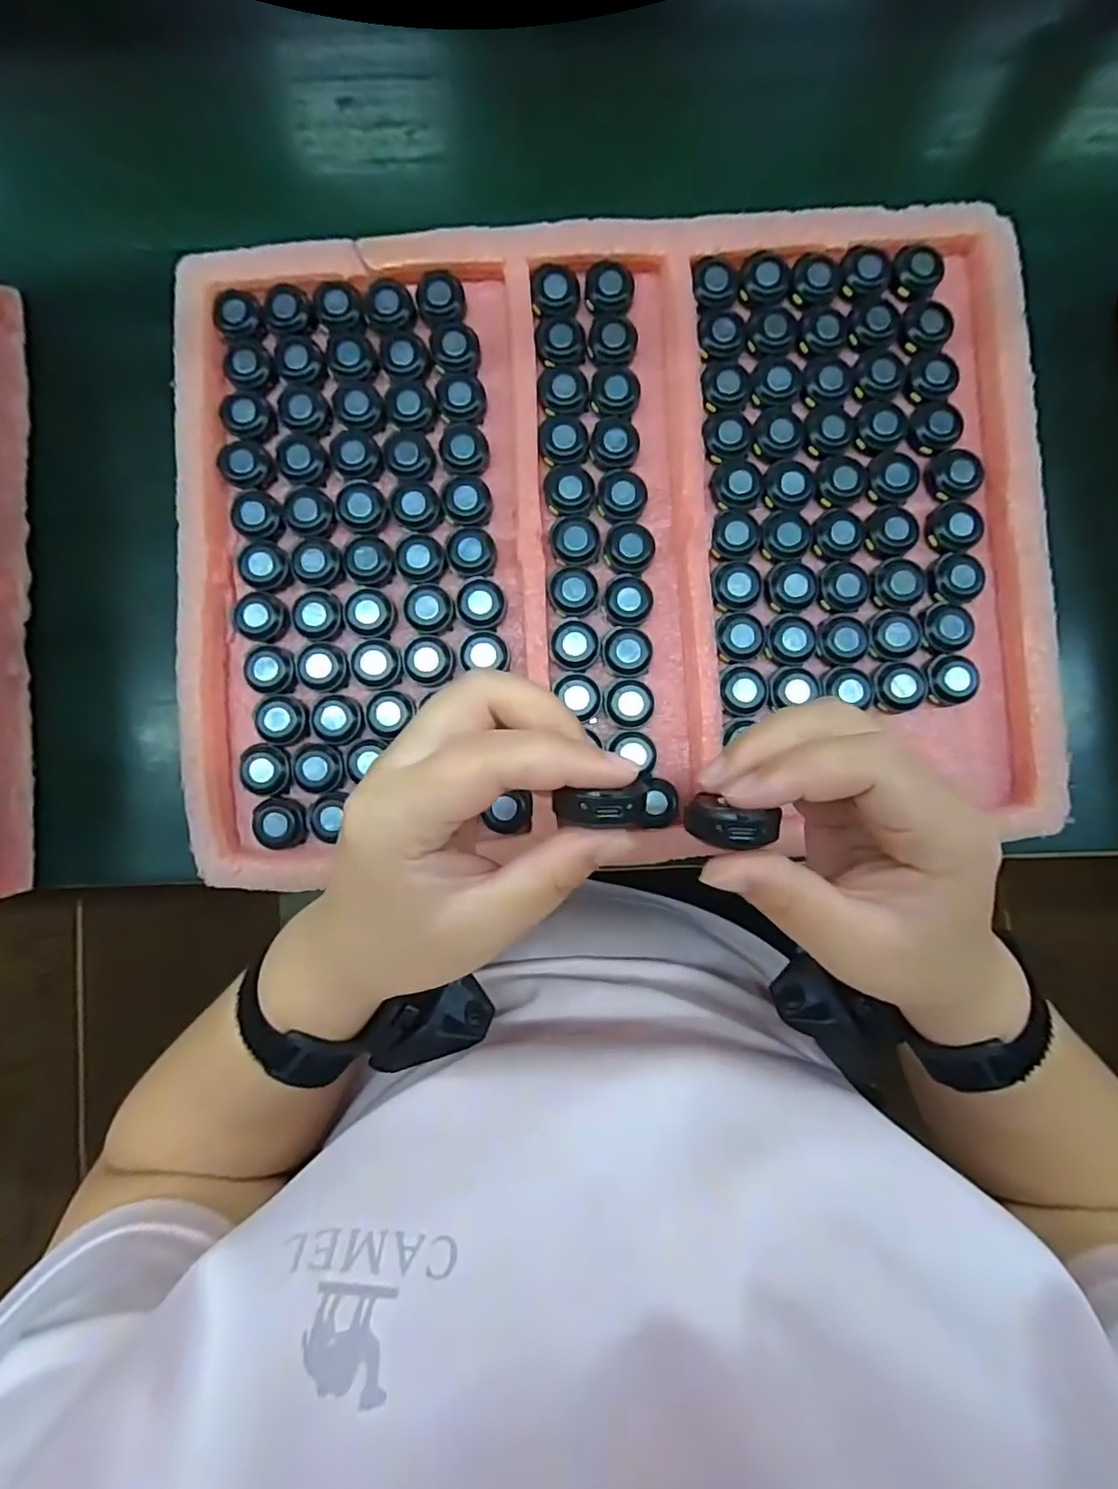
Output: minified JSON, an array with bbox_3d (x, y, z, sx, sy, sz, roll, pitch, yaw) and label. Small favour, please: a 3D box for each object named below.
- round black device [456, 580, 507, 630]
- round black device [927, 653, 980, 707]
[{"bbox_3d":[-0.047,-0.083,0.344,0.029,0.011,0.029,0,84,0],"label":"round black device"},{"bbox_3d":[0.228,-0.039,0.336,0.029,0.013,0.025,-40,86,-4],"label":"round black device"}]

